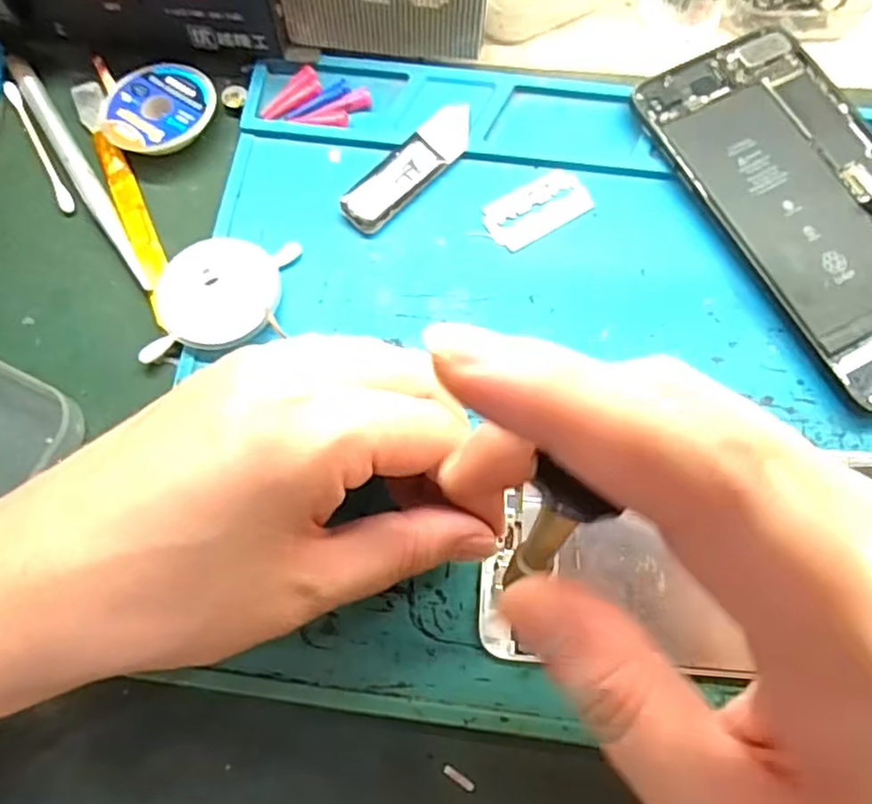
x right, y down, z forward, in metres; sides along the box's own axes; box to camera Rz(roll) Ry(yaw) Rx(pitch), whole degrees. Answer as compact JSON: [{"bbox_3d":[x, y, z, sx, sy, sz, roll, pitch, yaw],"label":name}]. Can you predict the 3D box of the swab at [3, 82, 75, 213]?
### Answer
[{"bbox_3d":[-0.161,-0.103,0.271,0.006,0.004,0.067,-29,75,-8],"label":"swab"}]

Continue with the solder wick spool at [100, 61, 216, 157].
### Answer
[{"bbox_3d":[-0.111,-0.117,0.270,0.041,0.010,0.044,0,74,1],"label":"solder wick spool"}]

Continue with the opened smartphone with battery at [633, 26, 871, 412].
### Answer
[{"bbox_3d":[0.145,-0.075,0.256,0.075,0.007,0.154,-27,75,-7],"label":"opened smartphone with battery"}]

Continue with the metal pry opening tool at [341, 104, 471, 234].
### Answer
[{"bbox_3d":[-0.009,-0.093,0.264,0.018,0.006,0.066,42,78,12],"label":"metal pry opening tool"}]

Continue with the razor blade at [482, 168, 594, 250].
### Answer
[{"bbox_3d":[0.040,-0.076,0.261,0.042,0.004,0.022,-31,76,-8],"label":"razor blade"}]

